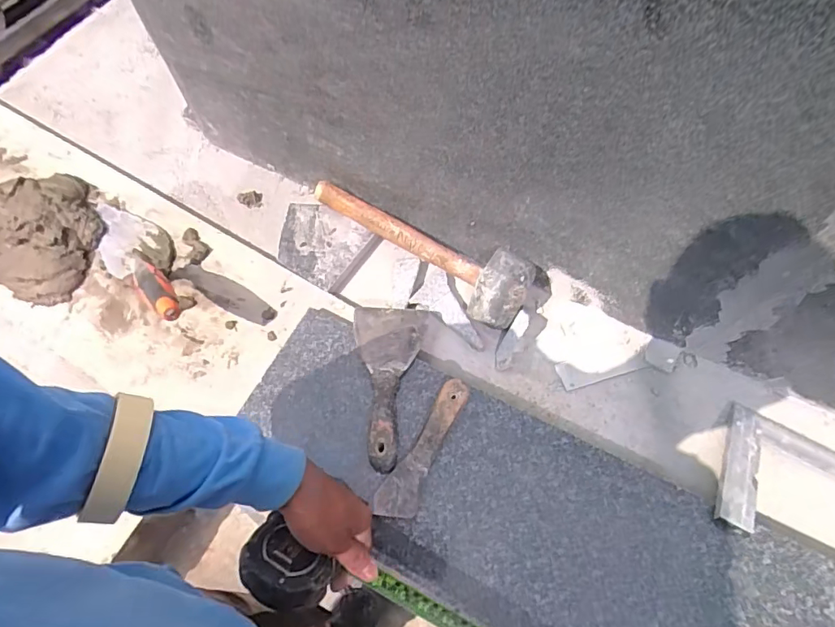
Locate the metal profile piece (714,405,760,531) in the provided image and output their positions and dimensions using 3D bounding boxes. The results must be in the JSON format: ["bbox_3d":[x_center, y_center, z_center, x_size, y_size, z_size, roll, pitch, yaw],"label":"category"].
[{"bbox_3d":[0.368,0.170,0.567,0.039,0.009,0.160,27,51,14],"label":"metal profile piece"}]

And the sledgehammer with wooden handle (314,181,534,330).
[{"bbox_3d":[0.006,-0.108,0.666,0.333,0.075,0.094,36,70,17],"label":"sledgehammer with wooden handle"}]

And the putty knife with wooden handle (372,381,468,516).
[{"bbox_3d":[0.009,0.149,0.558,0.042,0.018,0.166,27,68,13],"label":"putty knife with wooden handle"}]

